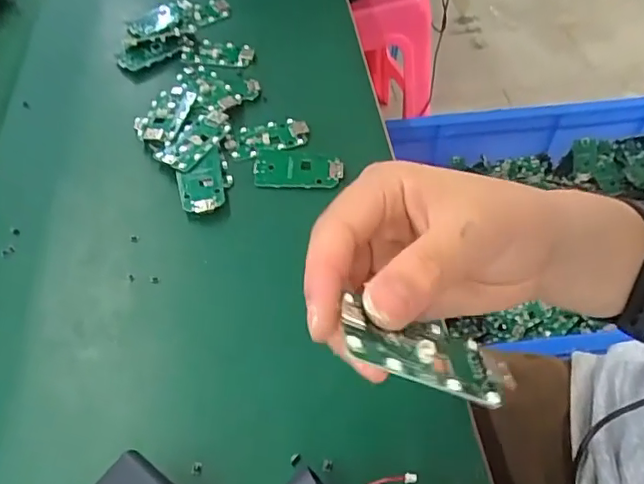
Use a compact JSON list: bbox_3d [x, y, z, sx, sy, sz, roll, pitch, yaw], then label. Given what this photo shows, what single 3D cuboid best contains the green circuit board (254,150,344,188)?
[{"bbox_3d":[-0.017,-0.054,0.410,0.063,0.005,0.031,3,51,2],"label":"green circuit board"}]

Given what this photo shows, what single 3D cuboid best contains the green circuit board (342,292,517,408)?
[{"bbox_3d":[0.035,0.035,0.184,0.061,0.006,0.030,23,28,-18],"label":"green circuit board"}]

